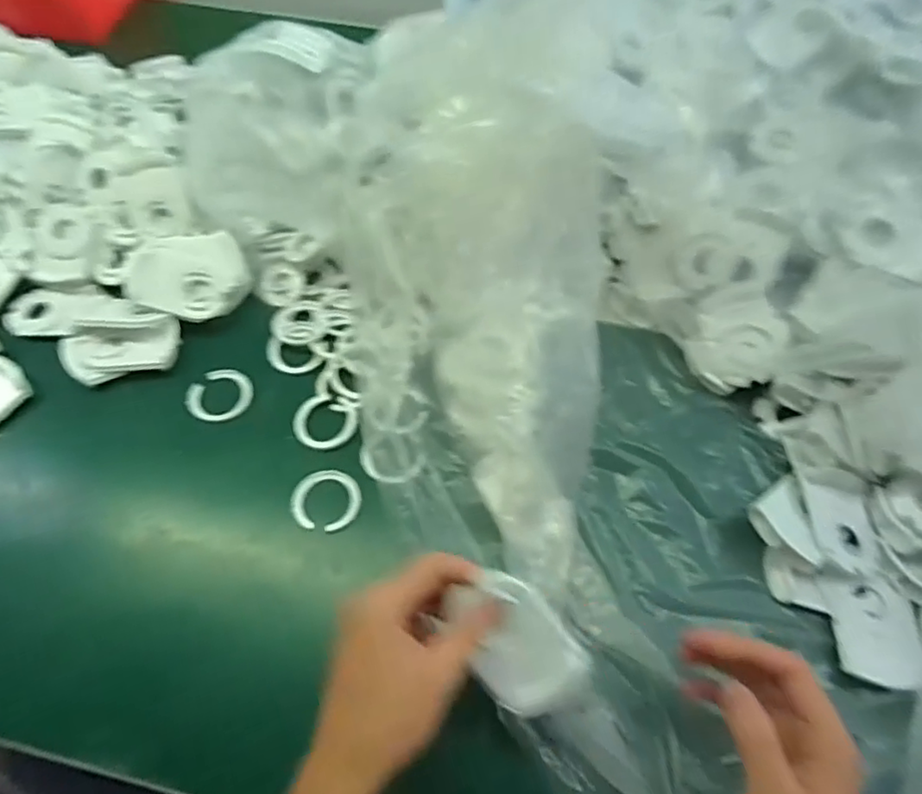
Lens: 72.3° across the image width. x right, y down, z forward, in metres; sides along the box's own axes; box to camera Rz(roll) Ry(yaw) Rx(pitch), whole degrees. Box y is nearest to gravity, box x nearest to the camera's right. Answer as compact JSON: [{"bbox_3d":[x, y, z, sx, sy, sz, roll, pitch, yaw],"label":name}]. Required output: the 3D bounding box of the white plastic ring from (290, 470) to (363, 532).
[{"bbox_3d":[-0.109,0.083,0.508,0.055,0.009,0.050,1,58,-2],"label":"white plastic ring"}]

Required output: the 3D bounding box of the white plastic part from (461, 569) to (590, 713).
[{"bbox_3d":[0.033,0.146,0.370,0.056,0.005,0.085,-39,95,-1],"label":"white plastic part"}]

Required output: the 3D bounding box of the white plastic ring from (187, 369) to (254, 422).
[{"bbox_3d":[-0.214,-0.002,0.561,0.049,0.006,0.054,37,64,19],"label":"white plastic ring"}]

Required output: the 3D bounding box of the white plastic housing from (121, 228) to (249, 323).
[{"bbox_3d":[-0.252,-0.110,0.586,0.103,0.025,0.080,-11,87,-15],"label":"white plastic housing"}]

